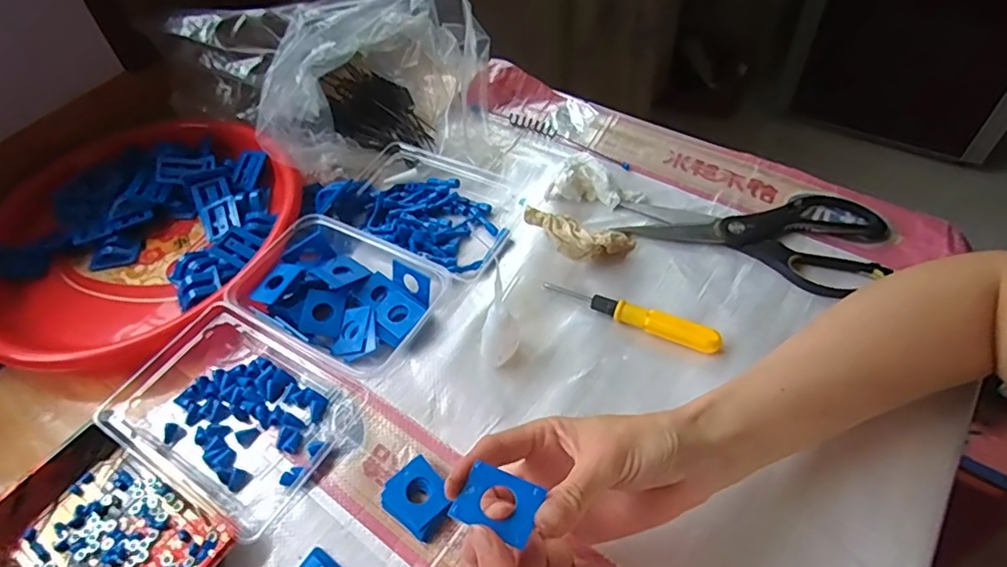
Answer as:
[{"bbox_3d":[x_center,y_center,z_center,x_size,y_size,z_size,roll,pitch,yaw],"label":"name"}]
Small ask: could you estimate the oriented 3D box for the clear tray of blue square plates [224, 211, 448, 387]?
[{"bbox_3d":[-0.138,0.005,0.473,0.148,0.033,0.114,23,58,21],"label":"clear tray of blue square plates"}]

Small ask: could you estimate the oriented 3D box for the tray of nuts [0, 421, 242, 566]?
[{"bbox_3d":[-0.266,0.166,0.371,0.164,0.022,0.104,27,60,23],"label":"tray of nuts"}]

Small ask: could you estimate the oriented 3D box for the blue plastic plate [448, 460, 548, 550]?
[{"bbox_3d":[-0.003,0.109,0.282,0.040,0.004,0.030,19,57,19],"label":"blue plastic plate"}]

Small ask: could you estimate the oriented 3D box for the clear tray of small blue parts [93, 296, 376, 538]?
[{"bbox_3d":[-0.202,0.090,0.418,0.164,0.029,0.120,24,58,22],"label":"clear tray of small blue parts"}]

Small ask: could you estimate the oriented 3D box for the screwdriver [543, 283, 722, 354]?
[{"bbox_3d":[0.098,0.022,0.444,0.140,0.020,0.014,22,58,21],"label":"screwdriver"}]

